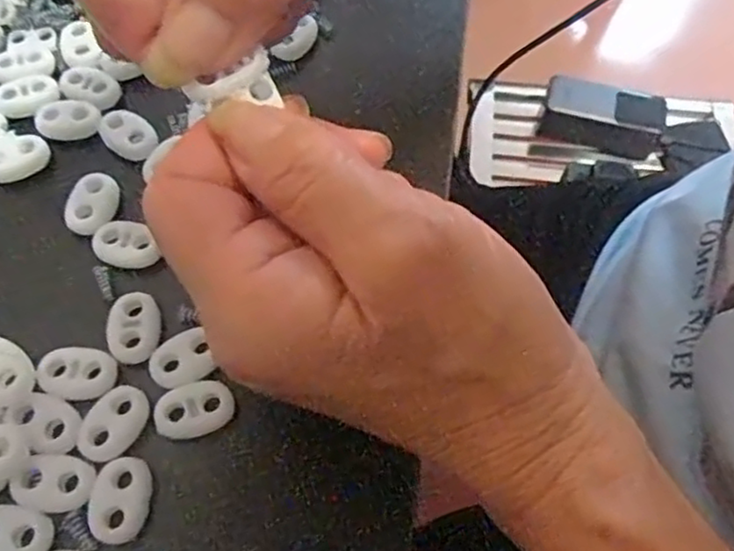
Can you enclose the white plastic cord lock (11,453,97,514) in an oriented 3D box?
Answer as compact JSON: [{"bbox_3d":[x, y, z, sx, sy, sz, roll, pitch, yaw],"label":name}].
[{"bbox_3d":[-0.086,0.057,0.188,0.022,0.004,0.016,-3,64,-3],"label":"white plastic cord lock"}]

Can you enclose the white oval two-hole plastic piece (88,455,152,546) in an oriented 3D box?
[{"bbox_3d":[-0.068,0.061,0.187,0.015,0.004,0.022,5,64,1],"label":"white oval two-hole plastic piece"}]

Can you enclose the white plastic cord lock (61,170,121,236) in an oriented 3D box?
[{"bbox_3d":[-0.093,-0.025,0.230,0.016,0.004,0.023,5,64,1],"label":"white plastic cord lock"}]

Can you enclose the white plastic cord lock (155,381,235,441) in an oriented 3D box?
[{"bbox_3d":[-0.050,0.038,0.198,0.022,0.004,0.015,-17,66,-9],"label":"white plastic cord lock"}]

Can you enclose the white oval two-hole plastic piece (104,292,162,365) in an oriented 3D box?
[{"bbox_3d":[-0.071,0.016,0.209,0.015,0.004,0.021,-2,64,-2],"label":"white oval two-hole plastic piece"}]

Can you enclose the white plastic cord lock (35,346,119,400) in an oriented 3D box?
[{"bbox_3d":[-0.086,0.029,0.203,0.022,0.004,0.015,-2,64,-2],"label":"white plastic cord lock"}]

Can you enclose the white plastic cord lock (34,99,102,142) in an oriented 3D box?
[{"bbox_3d":[-0.108,-0.056,0.247,0.023,0.006,0.014,-13,65,-7],"label":"white plastic cord lock"}]

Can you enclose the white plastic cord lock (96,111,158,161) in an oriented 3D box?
[{"bbox_3d":[-0.085,-0.050,0.244,0.023,0.004,0.015,37,69,15],"label":"white plastic cord lock"}]

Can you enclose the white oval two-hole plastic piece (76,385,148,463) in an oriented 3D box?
[{"bbox_3d":[-0.073,0.042,0.196,0.014,0.004,0.022,28,67,12],"label":"white oval two-hole plastic piece"}]

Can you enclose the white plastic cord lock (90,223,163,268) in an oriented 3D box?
[{"bbox_3d":[-0.079,-0.010,0.223,0.022,0.006,0.014,4,64,1],"label":"white plastic cord lock"}]

